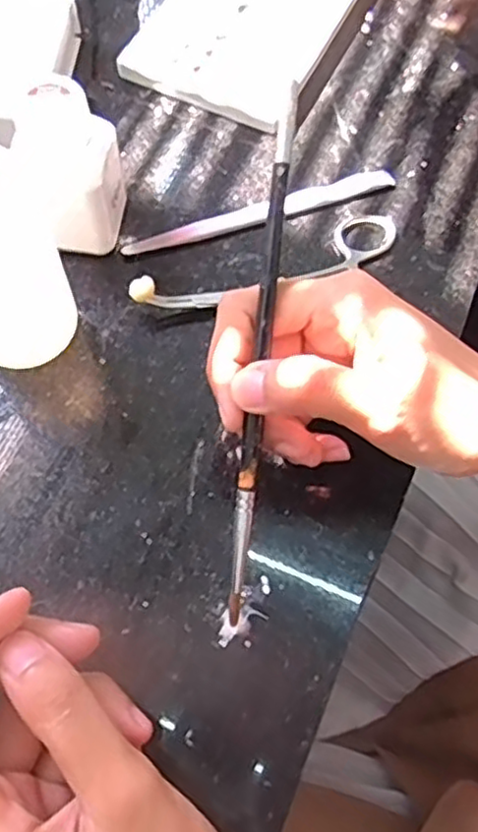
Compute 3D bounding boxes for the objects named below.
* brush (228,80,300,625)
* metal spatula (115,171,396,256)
[{"bbox_3d":[0.008,-0.017,0.242,0.006,0.007,0.185,6,97,1],"label":"brush"},{"bbox_3d":[0.013,-0.100,0.338,0.138,0.008,0.015,-21,68,-11],"label":"metal spatula"}]

